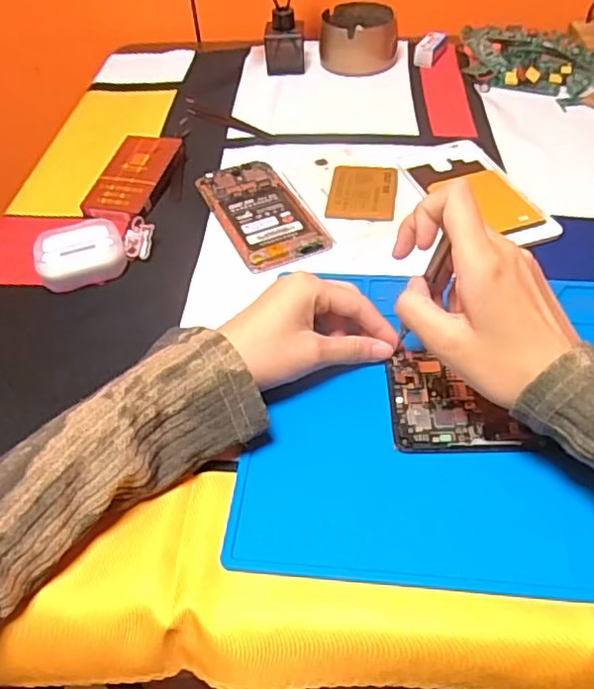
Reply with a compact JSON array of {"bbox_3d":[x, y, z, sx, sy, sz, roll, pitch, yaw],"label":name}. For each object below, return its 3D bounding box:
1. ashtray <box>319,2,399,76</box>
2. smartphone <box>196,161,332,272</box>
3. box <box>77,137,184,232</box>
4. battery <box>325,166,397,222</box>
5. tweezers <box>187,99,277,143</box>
[{"bbox_3d":[0.071,-0.346,0.709,0.086,0.048,0.082,4,48,10],"label":"ashtray"},{"bbox_3d":[-0.032,-0.112,0.522,0.067,0.007,0.139,-22,49,-13],"label":"smartphone"},{"bbox_3d":[-0.144,-0.146,0.554,0.055,0.022,0.108,8,49,14],"label":"box"},{"bbox_3d":[0.055,-0.128,0.525,0.055,0.006,0.072,3,48,10],"label":"battery"},{"bbox_3d":[-0.071,-0.226,0.631,0.115,0.007,0.020,25,54,25],"label":"tweezers"}]

